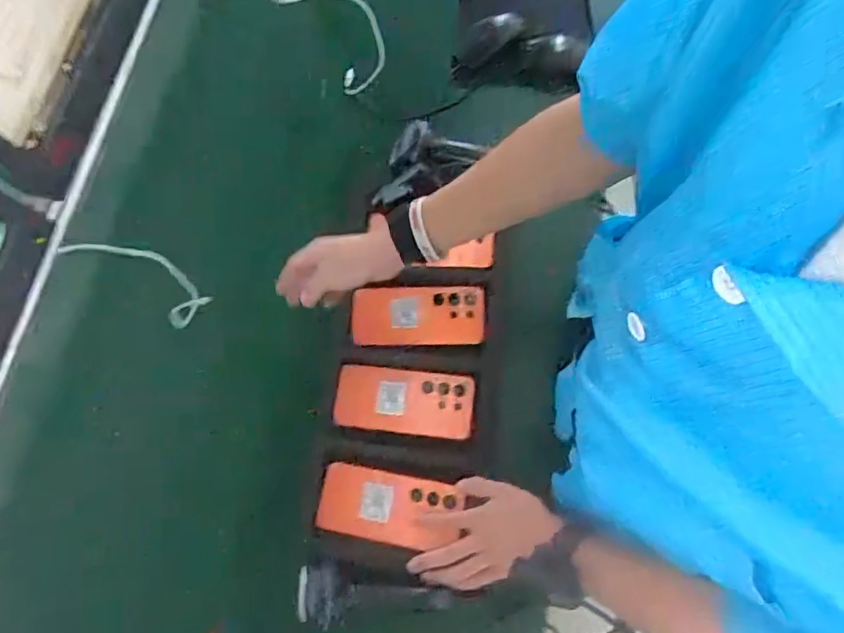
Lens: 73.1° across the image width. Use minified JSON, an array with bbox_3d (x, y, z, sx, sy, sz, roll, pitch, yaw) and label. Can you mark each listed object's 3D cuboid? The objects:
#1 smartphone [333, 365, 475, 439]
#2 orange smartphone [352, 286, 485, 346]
[{"bbox_3d":[-0.022,0.102,0.704,0.169,0.009,0.081,6,72,4],"label":"smartphone"},{"bbox_3d":[-0.005,-0.002,0.735,0.167,0.015,0.073,-1,72,2],"label":"orange smartphone"}]

